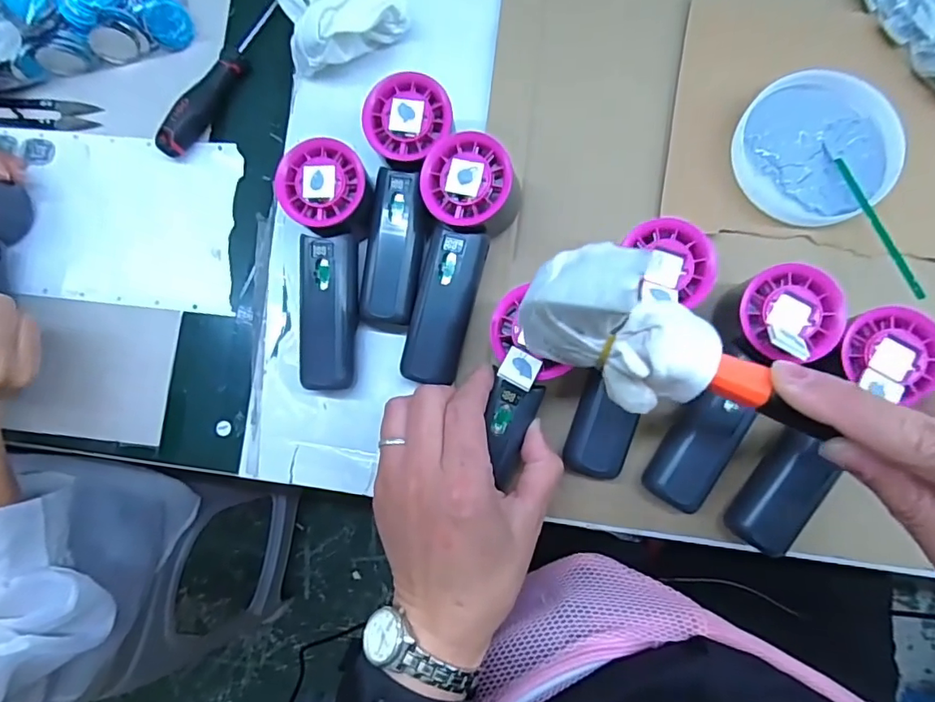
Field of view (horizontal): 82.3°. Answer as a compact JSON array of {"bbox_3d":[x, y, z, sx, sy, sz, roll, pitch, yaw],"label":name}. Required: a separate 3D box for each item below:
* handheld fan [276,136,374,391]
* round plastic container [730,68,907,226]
[{"bbox_3d":[-0.089,-0.054,0.356,0.058,0.055,0.156,-1,81,4],"label":"handheld fan"},{"bbox_3d":[0.232,-0.134,0.358,0.100,0.018,0.098,-1,81,4],"label":"round plastic container"}]

